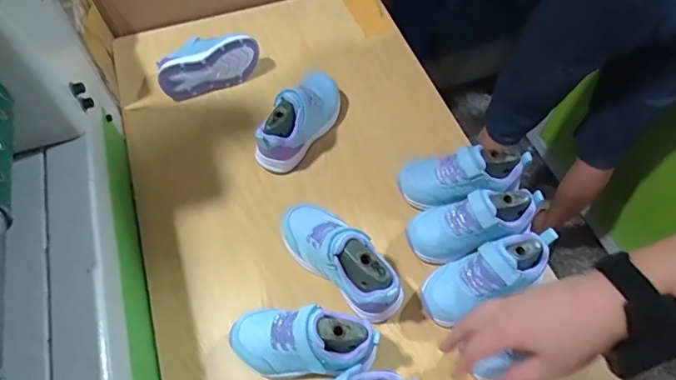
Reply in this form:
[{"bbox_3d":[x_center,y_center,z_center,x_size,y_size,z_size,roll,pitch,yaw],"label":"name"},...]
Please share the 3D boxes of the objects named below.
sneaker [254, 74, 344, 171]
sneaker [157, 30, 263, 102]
[{"bbox_3d":[-0.046,-0.105,0.659,0.058,0.080,0.167,27,61,16],"label":"sneaker"},{"bbox_3d":[-0.198,-0.195,0.716,0.153,0.064,0.063,-25,61,-15],"label":"sneaker"}]

